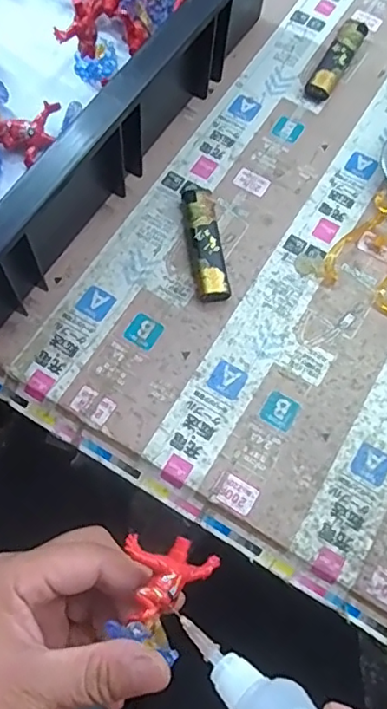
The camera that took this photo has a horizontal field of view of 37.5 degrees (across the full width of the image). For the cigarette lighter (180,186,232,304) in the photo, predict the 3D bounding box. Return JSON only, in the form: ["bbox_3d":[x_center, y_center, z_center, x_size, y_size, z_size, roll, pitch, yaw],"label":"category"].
[{"bbox_3d":[0.008,-0.071,0.369,0.020,0.015,0.077,-8,69,-4],"label":"cigarette lighter"}]

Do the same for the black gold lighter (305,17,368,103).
[{"bbox_3d":[0.111,-0.226,0.435,0.019,0.013,0.084,28,70,9],"label":"black gold lighter"}]

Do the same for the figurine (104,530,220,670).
[{"bbox_3d":[-0.016,0.107,0.258,0.041,0.023,0.049,24,70,8],"label":"figurine"}]

